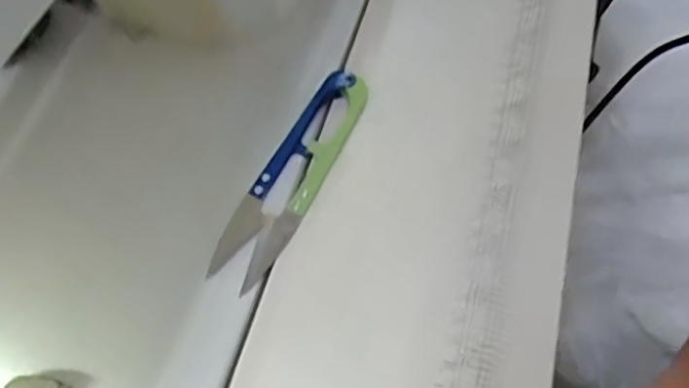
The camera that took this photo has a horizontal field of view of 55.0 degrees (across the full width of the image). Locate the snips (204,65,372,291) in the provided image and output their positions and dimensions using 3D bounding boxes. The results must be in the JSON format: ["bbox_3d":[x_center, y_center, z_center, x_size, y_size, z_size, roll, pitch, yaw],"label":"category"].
[{"bbox_3d":[-0.022,-0.012,0.301,0.027,0.010,0.117,24,61,14],"label":"snips"}]

